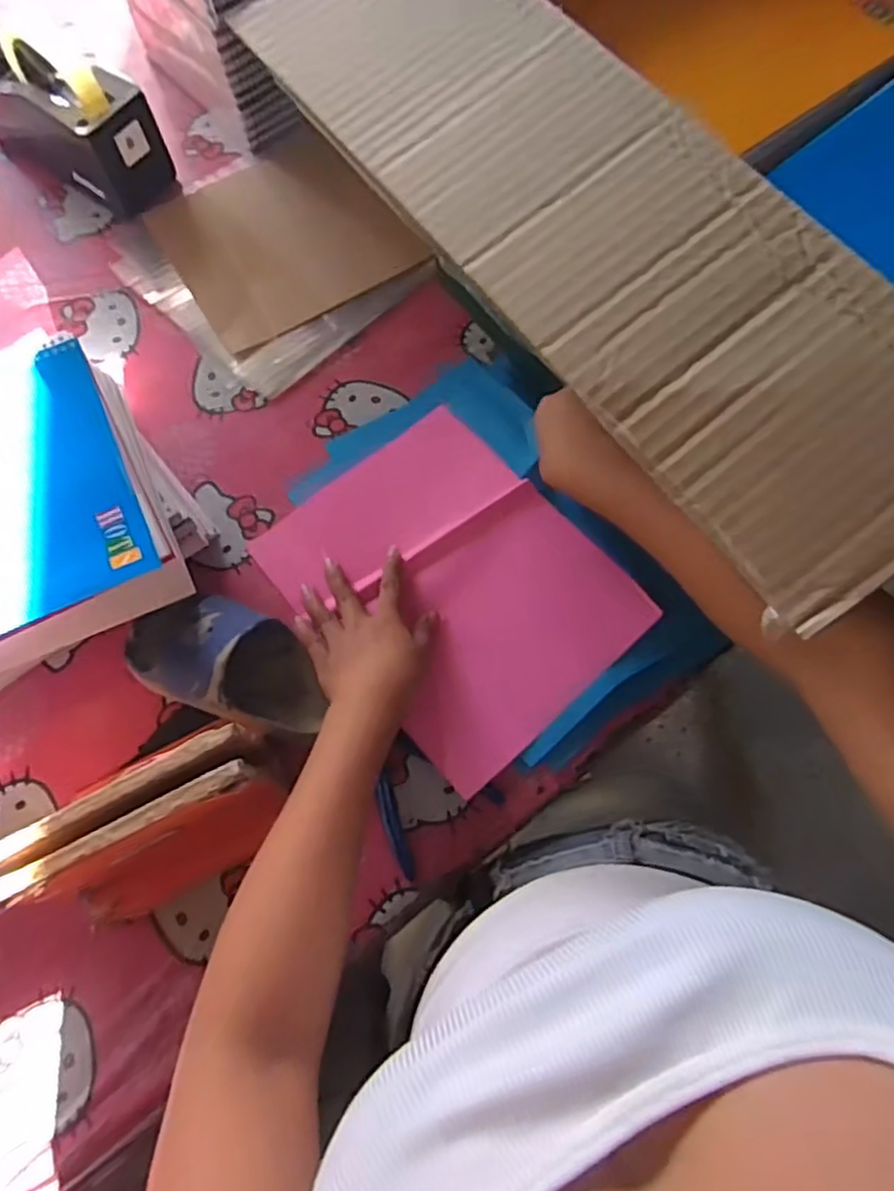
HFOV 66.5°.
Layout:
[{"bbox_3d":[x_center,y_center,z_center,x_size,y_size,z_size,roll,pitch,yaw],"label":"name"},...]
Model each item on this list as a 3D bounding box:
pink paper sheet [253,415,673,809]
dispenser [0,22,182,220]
[{"bbox_3d":[0.003,-0.013,0.552,0.206,0.026,0.269,-40,75,-12],"label":"pink paper sheet"},{"bbox_3d":[-0.376,-0.471,0.666,0.205,0.109,0.076,35,75,12],"label":"dispenser"}]

